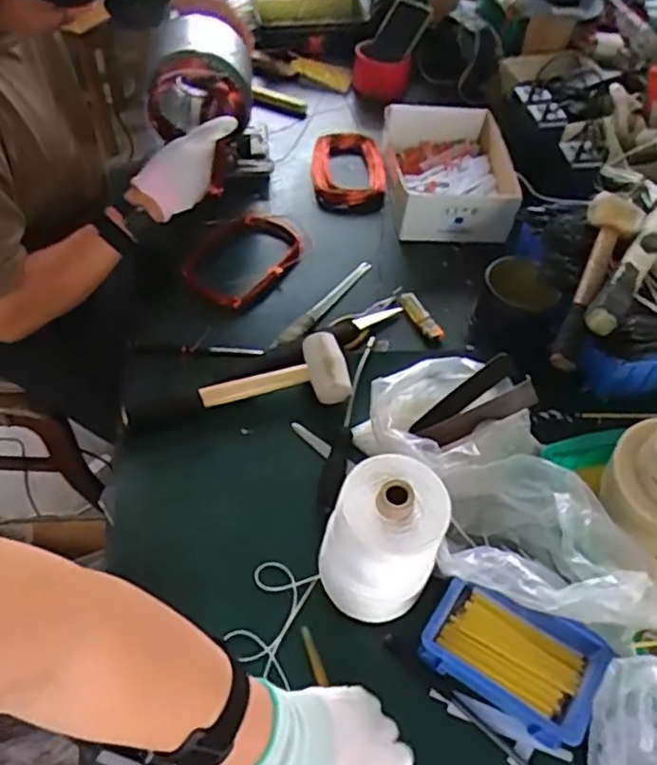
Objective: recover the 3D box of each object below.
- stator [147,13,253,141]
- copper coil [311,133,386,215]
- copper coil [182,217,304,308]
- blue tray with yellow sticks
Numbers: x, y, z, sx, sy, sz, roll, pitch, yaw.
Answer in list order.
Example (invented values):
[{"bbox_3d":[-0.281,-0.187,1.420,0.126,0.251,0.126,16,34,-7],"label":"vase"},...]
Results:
[{"bbox_3d":[-0.177,-0.430,0.885,0.150,0.145,0.123,-10,72,-9],"label":"stator"},{"bbox_3d":[0.030,-0.325,0.986,0.110,0.031,0.156,3,53,0],"label":"copper coil"},{"bbox_3d":[-0.118,-0.180,0.875,0.114,0.024,0.184,35,59,22],"label":"copper coil"},{"bbox_3d":[0.166,0.245,0.578,0.148,0.046,0.093,28,57,18],"label":"blue tray with yellow sticks"}]

